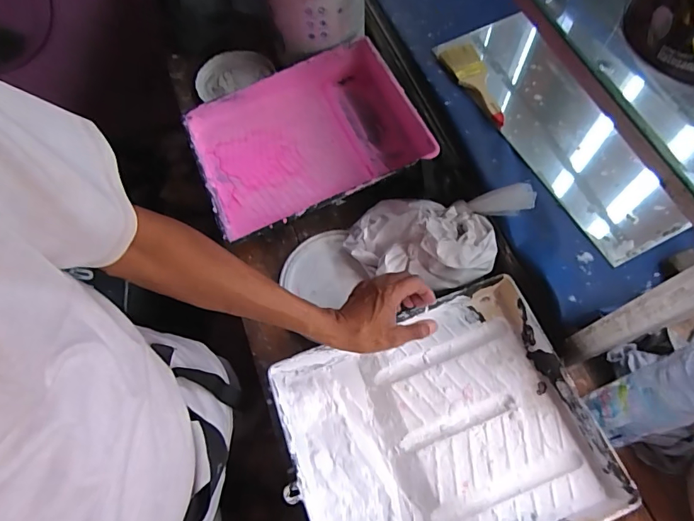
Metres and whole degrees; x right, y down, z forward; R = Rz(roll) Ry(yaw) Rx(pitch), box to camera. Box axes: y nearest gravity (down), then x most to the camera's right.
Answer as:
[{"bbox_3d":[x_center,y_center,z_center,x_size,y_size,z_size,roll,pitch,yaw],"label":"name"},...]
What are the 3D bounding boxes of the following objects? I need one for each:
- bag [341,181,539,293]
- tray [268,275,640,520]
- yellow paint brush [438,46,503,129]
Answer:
[{"bbox_3d":[0.127,-0.044,0.617,0.255,0.091,0.140,4,66,5],"label":"bag"},{"bbox_3d":[0.109,0.214,0.544,0.346,0.059,0.290,-20,66,-6],"label":"tray"},{"bbox_3d":[0.228,-0.307,0.752,0.057,0.017,0.177,-22,67,-7],"label":"yellow paint brush"}]

